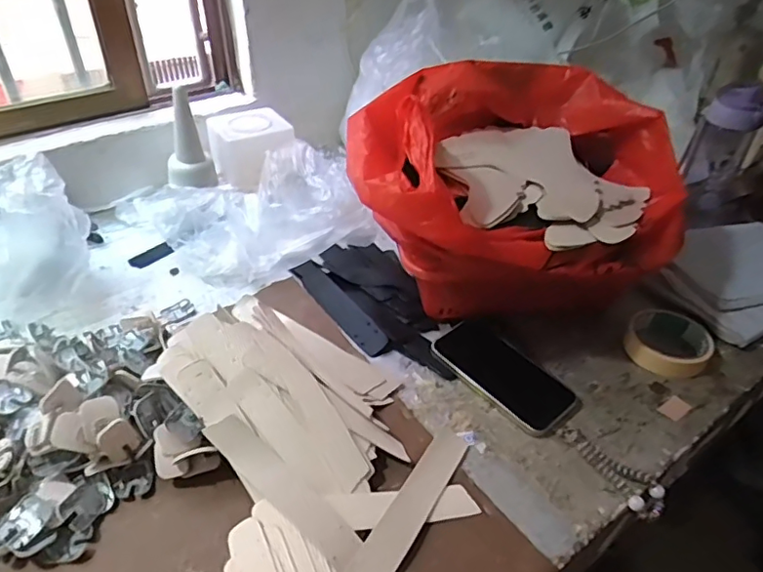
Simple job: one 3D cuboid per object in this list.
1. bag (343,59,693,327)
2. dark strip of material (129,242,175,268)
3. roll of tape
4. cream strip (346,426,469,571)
[{"bbox_3d":[0.147,-0.104,0.691,0.372,0.265,0.327,-3,39,-6],"label":"bag"},{"bbox_3d":[-0.322,-0.042,0.786,0.068,0.017,0.016,-22,37,11],"label":"dark strip of material"},{"bbox_3d":[0.345,0.064,0.671,0.093,0.029,0.100,1,38,-1],"label":"roll of tape"},{"bbox_3d":[0.030,0.194,0.504,0.034,0.009,0.182,32,43,14],"label":"cream strip"}]

